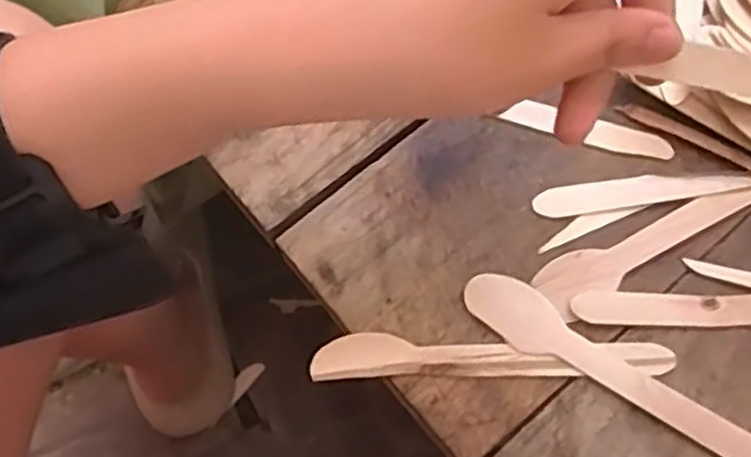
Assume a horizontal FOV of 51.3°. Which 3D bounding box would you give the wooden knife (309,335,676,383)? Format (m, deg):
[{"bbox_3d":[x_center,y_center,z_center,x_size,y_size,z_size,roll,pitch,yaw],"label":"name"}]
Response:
[{"bbox_3d":[0.051,0.056,0.339,0.154,0.004,0.019,-1,72,1],"label":"wooden knife"}]

